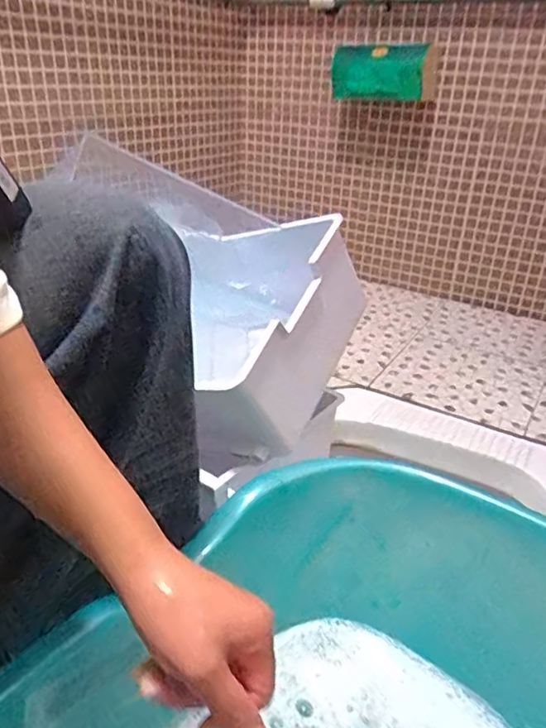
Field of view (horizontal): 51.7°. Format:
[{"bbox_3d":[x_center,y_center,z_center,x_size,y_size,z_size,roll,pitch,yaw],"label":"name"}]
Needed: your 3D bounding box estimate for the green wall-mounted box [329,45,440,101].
[{"bbox_3d":[0.263,-0.692,1.342,0.295,0.111,0.037,21,33,32],"label":"green wall-mounted box"}]

